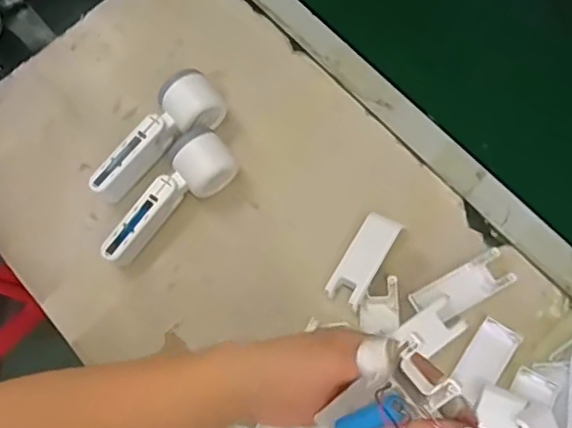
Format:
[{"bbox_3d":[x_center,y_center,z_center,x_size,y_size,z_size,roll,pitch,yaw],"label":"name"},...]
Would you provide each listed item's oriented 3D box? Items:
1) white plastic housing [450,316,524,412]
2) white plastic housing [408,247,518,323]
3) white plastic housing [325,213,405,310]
[{"bbox_3d":[0.195,0.145,0.561,0.040,0.011,0.084,33,76,12],"label":"white plastic housing"},{"bbox_3d":[0.179,0.075,0.583,0.103,0.011,0.040,-28,73,-7],"label":"white plastic housing"},{"bbox_3d":[0.080,0.047,0.593,0.039,0.032,0.098,30,75,11],"label":"white plastic housing"}]

